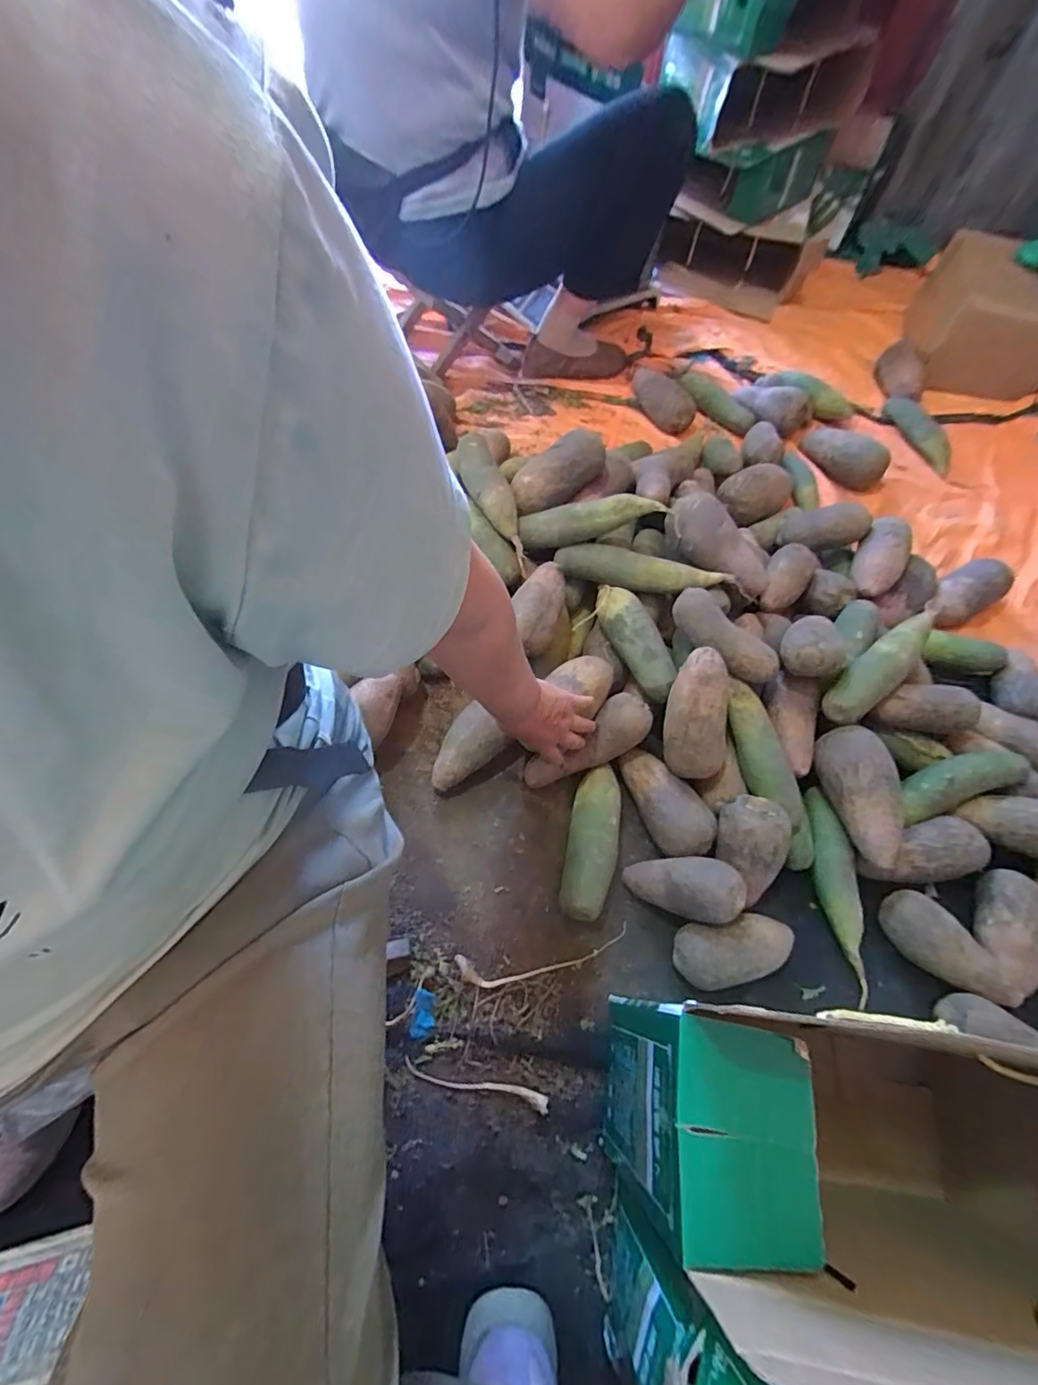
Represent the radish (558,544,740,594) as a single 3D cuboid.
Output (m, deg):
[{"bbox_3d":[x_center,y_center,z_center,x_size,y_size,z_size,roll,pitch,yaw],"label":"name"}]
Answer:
[{"bbox_3d":[0.169,-0.169,0.745,0.237,0.045,0.050,18,62,6],"label":"radish"}]

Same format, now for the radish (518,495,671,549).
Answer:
[{"bbox_3d":[0.100,-0.243,0.739,0.200,0.045,0.040,-8,61,15],"label":"radish"}]

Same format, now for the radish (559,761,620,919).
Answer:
[{"bbox_3d":[0.092,0.186,0.668,0.062,0.052,0.192,11,61,2],"label":"radish"}]

